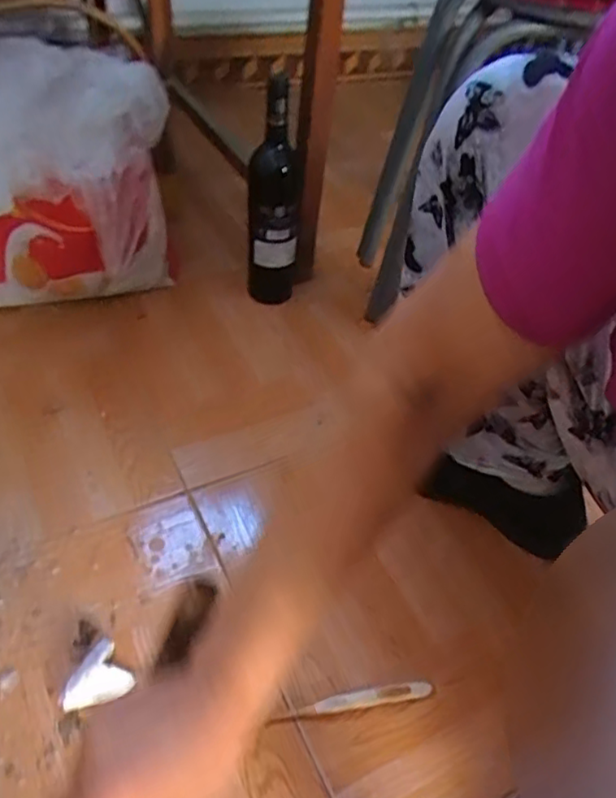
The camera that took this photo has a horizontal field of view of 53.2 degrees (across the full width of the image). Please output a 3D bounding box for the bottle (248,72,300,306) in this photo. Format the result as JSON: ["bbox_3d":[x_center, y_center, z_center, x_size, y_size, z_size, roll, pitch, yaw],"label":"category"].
[{"bbox_3d":[-0.051,-0.269,0.892,0.075,0.339,0.070,4,44,-4],"label":"bottle"}]

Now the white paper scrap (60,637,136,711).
[{"bbox_3d":[-0.189,0.240,0.534,0.057,0.032,0.048,-29,55,-32],"label":"white paper scrap"}]

